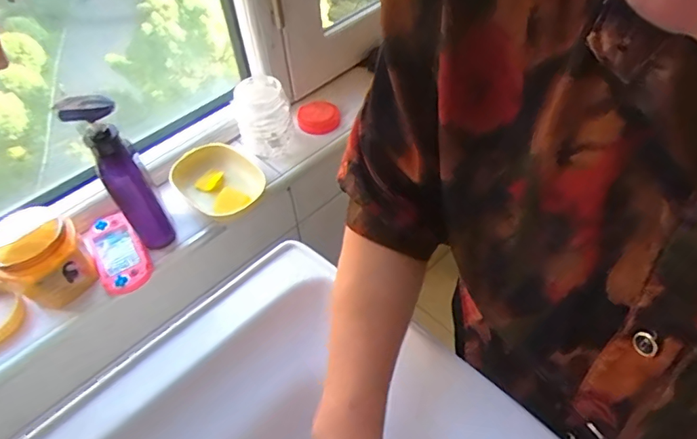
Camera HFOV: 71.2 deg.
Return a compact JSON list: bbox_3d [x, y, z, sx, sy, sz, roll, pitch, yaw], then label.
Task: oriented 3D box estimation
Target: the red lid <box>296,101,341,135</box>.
[{"bbox_3d":[-0.056,-0.176,0.820,0.064,0.032,0.071,-24,53,-15],"label":"red lid"}]

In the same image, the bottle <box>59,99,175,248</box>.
[{"bbox_3d":[-0.275,-0.053,0.595,0.048,0.223,0.046,-32,56,-21],"label":"bottle"}]

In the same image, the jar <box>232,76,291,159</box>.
[{"bbox_3d":[-0.132,-0.157,0.758,0.078,0.101,0.090,-15,51,-9],"label":"jar"}]

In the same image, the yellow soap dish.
[{"bbox_3d":[-0.197,-0.062,0.735,0.133,0.033,0.113,32,59,26],"label":"yellow soap dish"}]

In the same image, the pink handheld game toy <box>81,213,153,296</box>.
[{"bbox_3d":[-0.317,0.041,0.664,0.065,0.017,0.129,-31,55,-20],"label":"pink handheld game toy"}]

